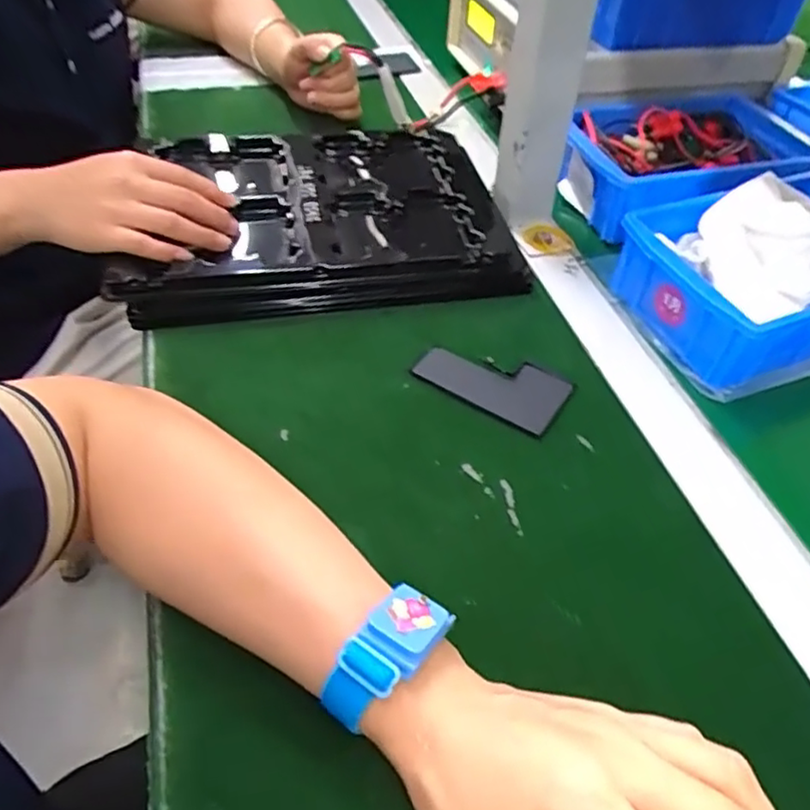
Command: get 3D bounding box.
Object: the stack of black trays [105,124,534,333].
[{"bbox_3d":[-0.069,-0.161,0.515,0.291,0.036,0.210,-7,48,-8],"label":"stack of black trays"}]

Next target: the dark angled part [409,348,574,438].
[{"bbox_3d":[0.058,-0.017,0.423,0.095,0.005,0.050,25,52,19],"label":"dark angled part"}]

